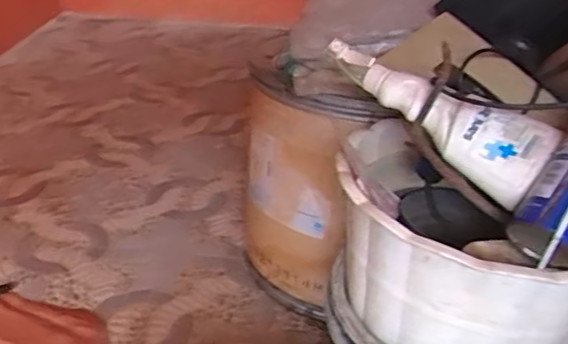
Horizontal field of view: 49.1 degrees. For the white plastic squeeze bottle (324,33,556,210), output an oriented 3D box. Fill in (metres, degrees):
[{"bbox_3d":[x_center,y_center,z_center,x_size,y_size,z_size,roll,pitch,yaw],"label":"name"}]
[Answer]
[{"bbox_3d":[0.154,-0.063,0.637,0.229,0.058,0.066,37,41,23],"label":"white plastic squeeze bottle"}]

